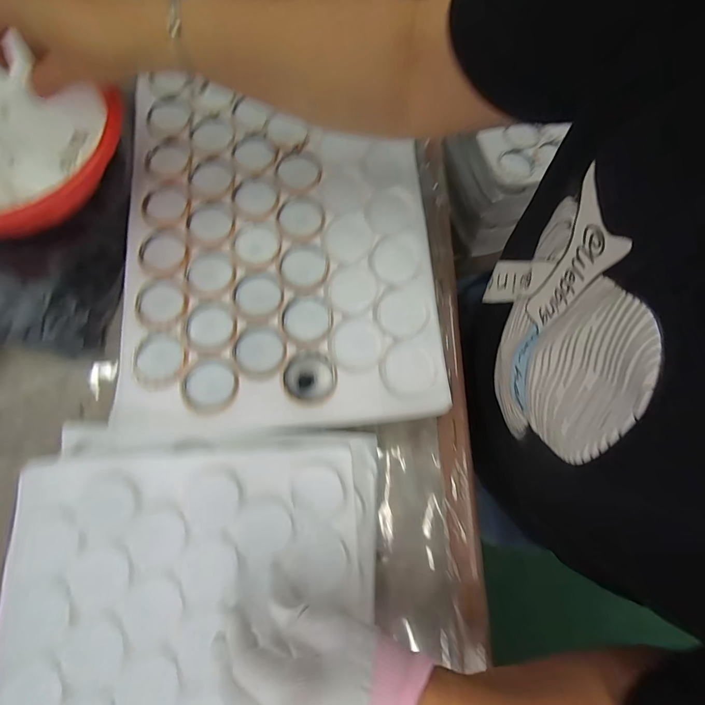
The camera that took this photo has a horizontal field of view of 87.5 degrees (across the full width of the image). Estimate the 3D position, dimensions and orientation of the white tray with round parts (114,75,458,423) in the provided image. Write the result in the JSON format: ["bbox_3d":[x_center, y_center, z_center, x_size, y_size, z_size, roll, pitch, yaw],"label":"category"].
[{"bbox_3d":[-0.075,-0.110,0.378,0.305,0.025,0.357,-2,77,-1],"label":"white tray with round parts"}]

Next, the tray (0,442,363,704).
[{"bbox_3d":[-0.134,0.301,0.289,0.286,0.018,0.435,-3,77,-1],"label":"tray"}]

